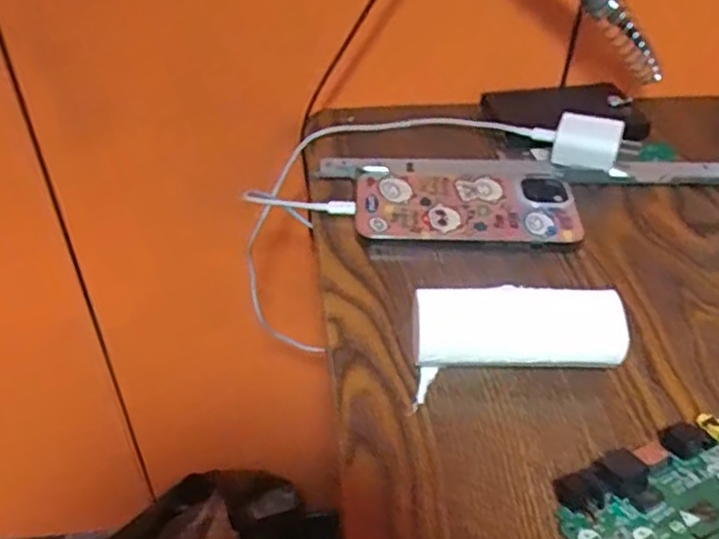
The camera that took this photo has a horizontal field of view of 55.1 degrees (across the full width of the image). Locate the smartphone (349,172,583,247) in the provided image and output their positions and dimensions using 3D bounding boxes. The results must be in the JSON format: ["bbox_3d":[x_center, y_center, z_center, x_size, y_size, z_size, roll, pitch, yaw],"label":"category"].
[{"bbox_3d":[0.071,-0.043,0.456,0.143,0.008,0.071,3,48,-3],"label":"smartphone"}]

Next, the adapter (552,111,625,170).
[{"bbox_3d":[0.162,-0.089,0.487,0.043,0.028,0.036,17,44,16],"label":"adapter"}]

